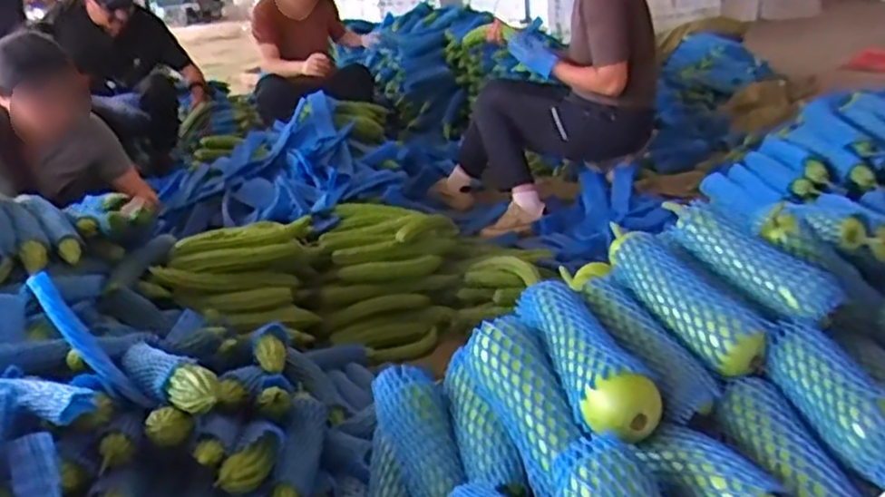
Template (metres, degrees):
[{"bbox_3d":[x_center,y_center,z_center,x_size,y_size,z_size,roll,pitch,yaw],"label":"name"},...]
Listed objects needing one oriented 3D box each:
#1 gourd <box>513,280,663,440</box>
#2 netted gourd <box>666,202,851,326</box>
[{"bbox_3d":[0.161,0.113,0.808,0.086,0.067,0.258,-8,22,-7],"label":"gourd"},{"bbox_3d":[0.365,0.009,0.848,0.067,0.049,0.230,-17,39,-28],"label":"netted gourd"}]

